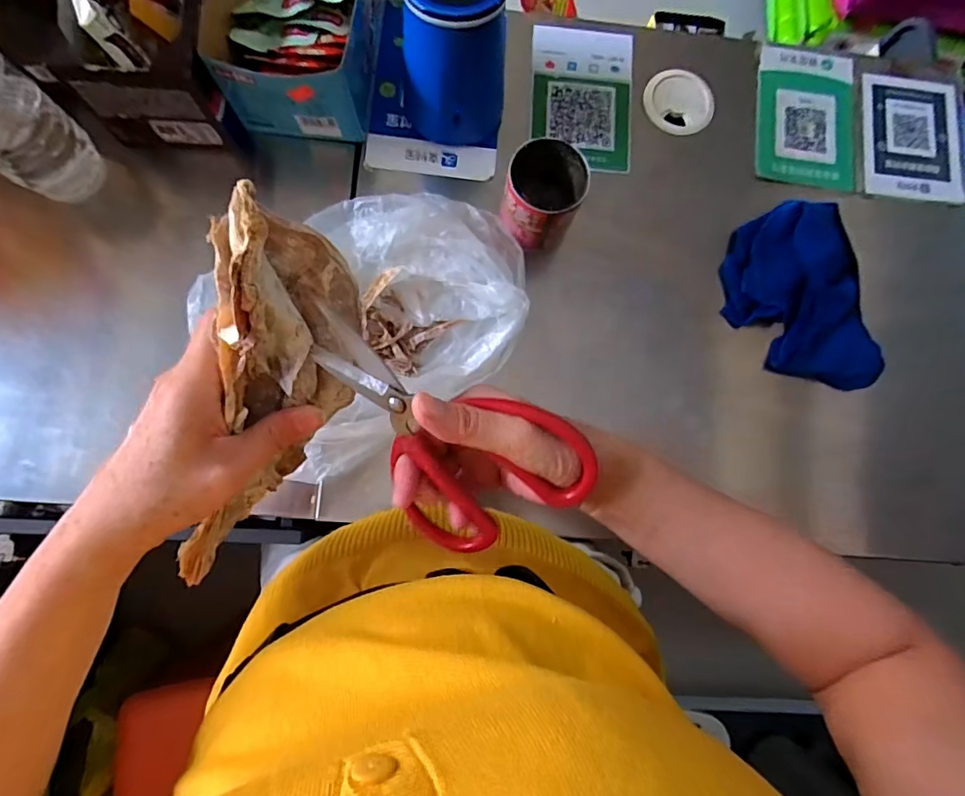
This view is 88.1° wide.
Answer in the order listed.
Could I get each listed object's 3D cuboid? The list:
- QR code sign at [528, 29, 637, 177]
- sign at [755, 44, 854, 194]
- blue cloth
[{"bbox_3d":[0.096,-0.286,0.480,0.096,0.010,0.142,3,83,-4],"label":"QR code sign"},{"bbox_3d":[0.324,-0.279,0.496,0.103,0.005,0.148,8,81,-4],"label":"sign"},{"bbox_3d":[0.285,-0.091,0.447,0.122,0.031,0.162,-4,81,-5],"label":"blue cloth"}]

